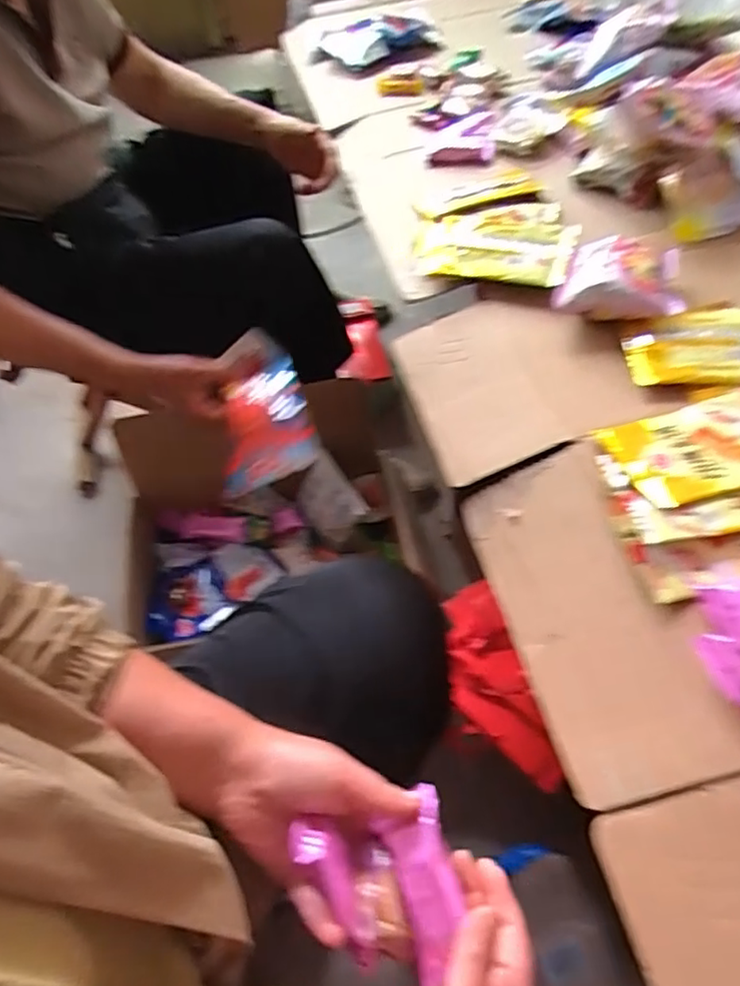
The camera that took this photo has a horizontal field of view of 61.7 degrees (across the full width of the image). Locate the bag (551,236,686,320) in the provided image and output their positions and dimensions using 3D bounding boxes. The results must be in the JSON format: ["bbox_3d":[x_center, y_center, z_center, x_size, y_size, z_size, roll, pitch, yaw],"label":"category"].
[{"bbox_3d":[0.258,-0.229,0.641,0.117,0.040,0.107,11,56,12],"label":"bag"}]

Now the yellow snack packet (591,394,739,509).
[{"bbox_3d":[0.290,-0.039,0.532,0.157,0.023,0.099,-14,54,-7],"label":"yellow snack packet"}]

